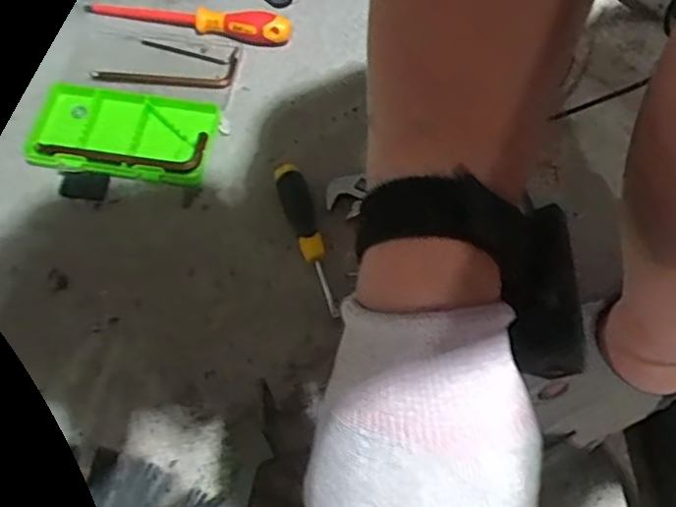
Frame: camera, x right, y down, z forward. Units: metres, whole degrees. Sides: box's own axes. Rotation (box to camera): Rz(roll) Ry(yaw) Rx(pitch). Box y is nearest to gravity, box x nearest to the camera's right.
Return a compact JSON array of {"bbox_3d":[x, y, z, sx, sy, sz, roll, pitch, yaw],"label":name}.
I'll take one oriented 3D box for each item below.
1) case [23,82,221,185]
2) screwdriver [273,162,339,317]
[{"bbox_3d":[-0.226,-0.126,0.666,0.186,0.031,0.095,7,61,6],"label":"case"},{"bbox_3d":[-0.025,-0.016,0.607,0.027,0.031,0.155,-18,62,-8],"label":"screwdriver"}]

